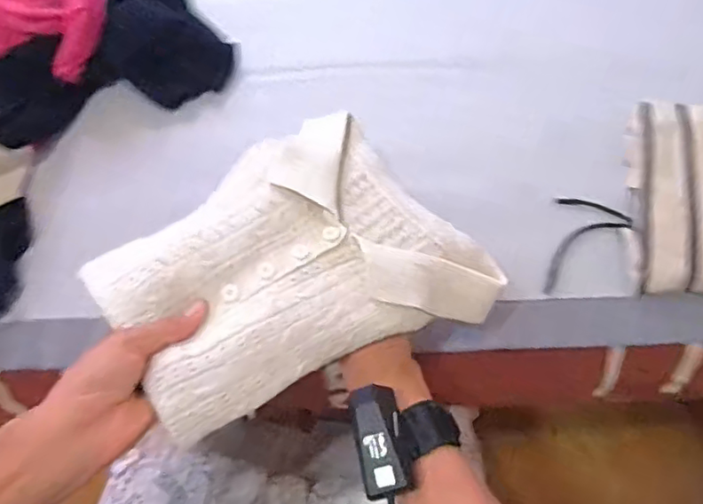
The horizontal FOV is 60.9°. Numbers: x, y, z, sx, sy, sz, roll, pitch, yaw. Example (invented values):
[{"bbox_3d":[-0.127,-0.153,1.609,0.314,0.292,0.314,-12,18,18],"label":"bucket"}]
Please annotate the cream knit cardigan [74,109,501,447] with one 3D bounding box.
[{"bbox_3d":[-0.047,0.003,0.476,0.278,0.046,0.210,-25,70,-25],"label":"cream knit cardigan"}]

